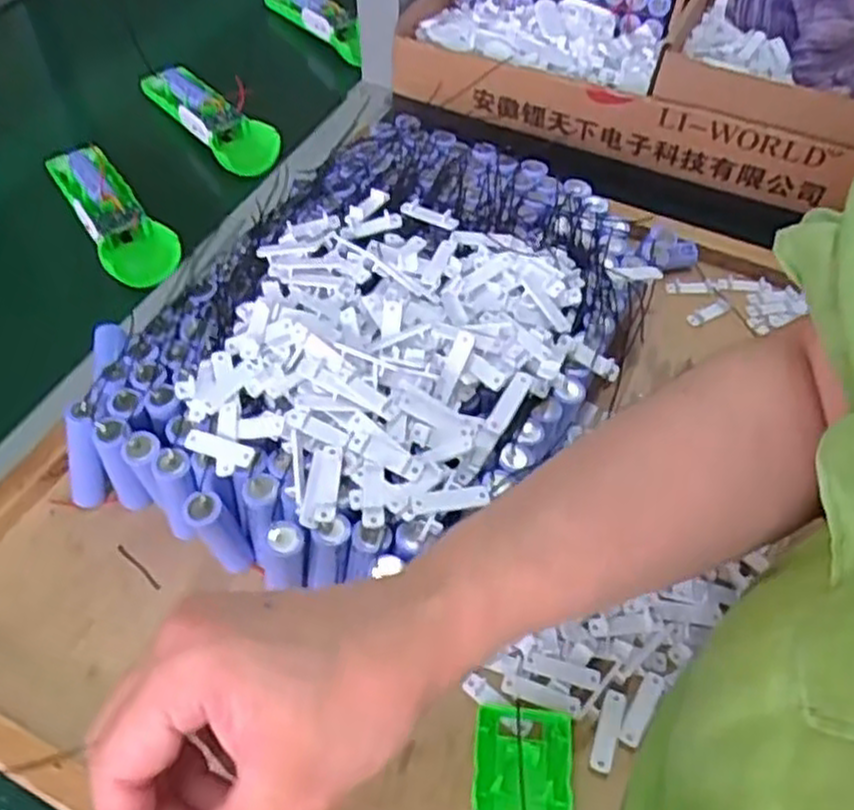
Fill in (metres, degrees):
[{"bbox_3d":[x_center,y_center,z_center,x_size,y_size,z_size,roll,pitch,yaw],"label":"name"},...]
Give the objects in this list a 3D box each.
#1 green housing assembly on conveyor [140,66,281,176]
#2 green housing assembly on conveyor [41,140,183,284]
[{"bbox_3d":[-0.187,-0.250,0.682,0.050,0.027,0.172,-30,59,-22],"label":"green housing assembly on conveyor"},{"bbox_3d":[-0.242,-0.149,0.599,0.050,0.029,0.161,-29,58,-21],"label":"green housing assembly on conveyor"}]

